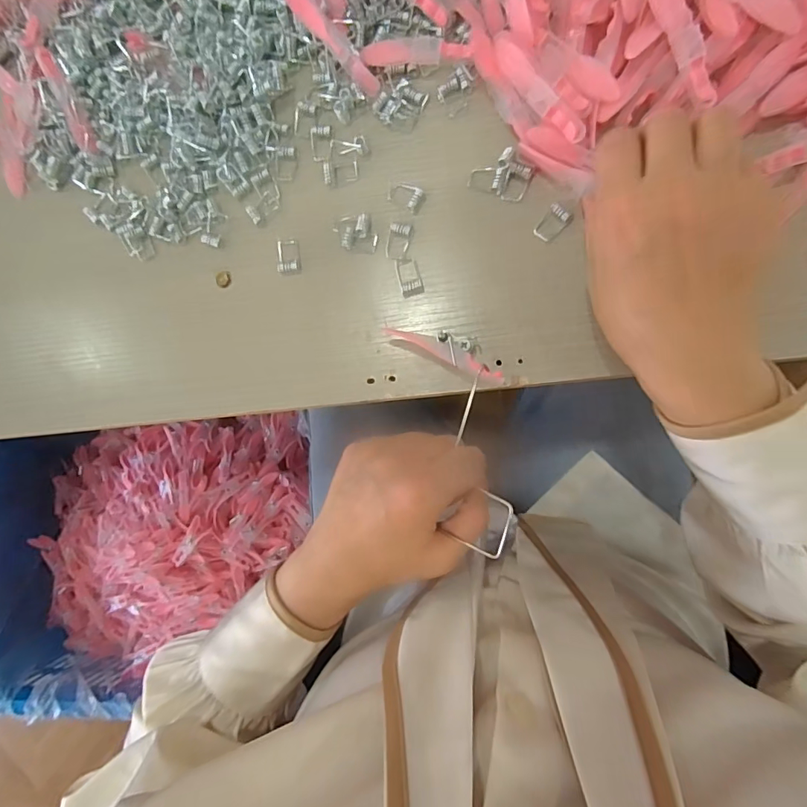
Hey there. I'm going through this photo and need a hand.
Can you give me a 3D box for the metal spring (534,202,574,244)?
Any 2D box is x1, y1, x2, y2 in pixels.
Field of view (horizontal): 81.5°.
[{"bbox_3d":[0.093,-0.112,0.291,0.016,0.006,0.021,41,94,8],"label":"metal spring"}]

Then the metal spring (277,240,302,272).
[{"bbox_3d":[-0.078,-0.101,0.316,0.015,0.007,0.023,-4,87,8],"label":"metal spring"}]

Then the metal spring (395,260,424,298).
[{"bbox_3d":[0.004,-0.082,0.305,0.015,0.004,0.025,-15,86,8],"label":"metal spring"}]

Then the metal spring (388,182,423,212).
[{"bbox_3d":[0.001,-0.137,0.307,0.022,0.005,0.016,31,93,8],"label":"metal spring"}]

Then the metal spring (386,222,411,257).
[{"bbox_3d":[-0.004,-0.106,0.306,0.014,0.005,0.022,14,90,9],"label":"metal spring"}]

